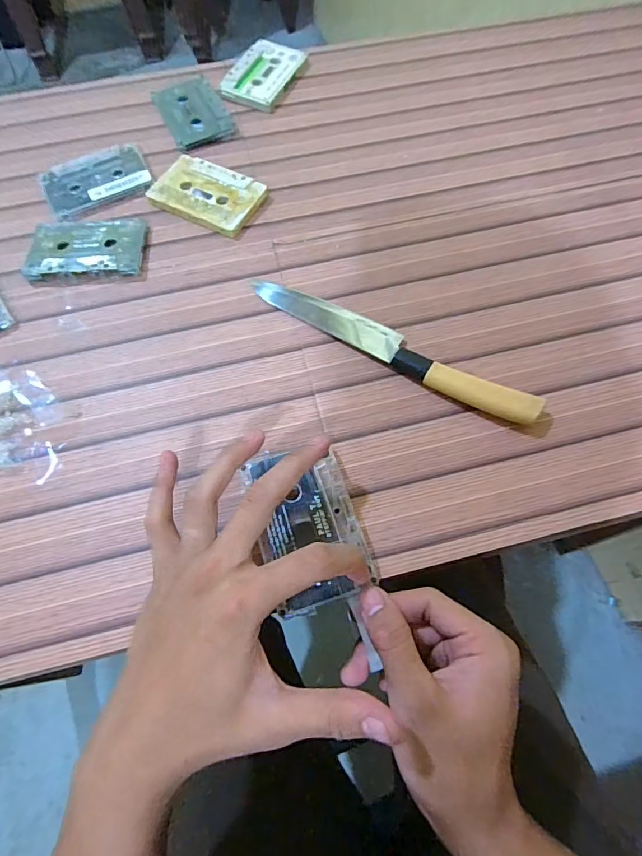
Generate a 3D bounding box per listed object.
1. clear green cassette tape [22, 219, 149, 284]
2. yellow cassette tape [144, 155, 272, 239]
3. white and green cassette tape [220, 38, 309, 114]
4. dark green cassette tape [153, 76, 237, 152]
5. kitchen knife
[{"bbox_3d":[-0.209,-0.160,0.397,0.103,0.013,0.068,0,66,1],"label":"clear green cassette tape"},{"bbox_3d":[-0.109,-0.221,0.421,0.102,0.013,0.065,25,69,12],"label":"yellow cassette tape"},{"bbox_3d":[-0.064,-0.396,0.496,0.063,0.011,0.105,21,68,10],"label":"white and green cassette tape"},{"bbox_3d":[-0.136,-0.337,0.472,0.063,0.013,0.098,-26,68,-10],"label":"dark green cassette tape"},{"bbox_3d":[0.049,-0.067,0.345,0.241,0.019,0.028,33,70,15],"label":"kitchen knife"}]

